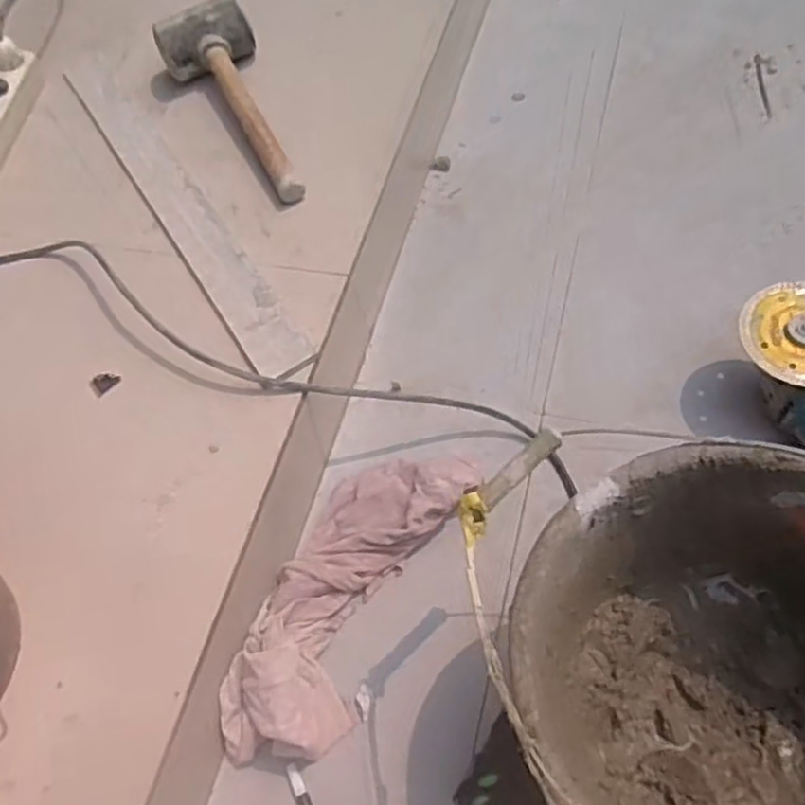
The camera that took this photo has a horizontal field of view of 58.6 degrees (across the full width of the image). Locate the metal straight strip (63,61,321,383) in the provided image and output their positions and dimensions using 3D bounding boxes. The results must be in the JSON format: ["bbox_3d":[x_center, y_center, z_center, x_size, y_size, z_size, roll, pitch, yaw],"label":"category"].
[{"bbox_3d":[-0.241,-0.217,0.756,0.055,0.007,0.541,-34,61,-7],"label":"metal straight strip"}]

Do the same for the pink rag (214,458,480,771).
[{"bbox_3d":[-0.053,0.151,0.589,0.112,0.073,0.292,24,68,21],"label":"pink rag"}]

